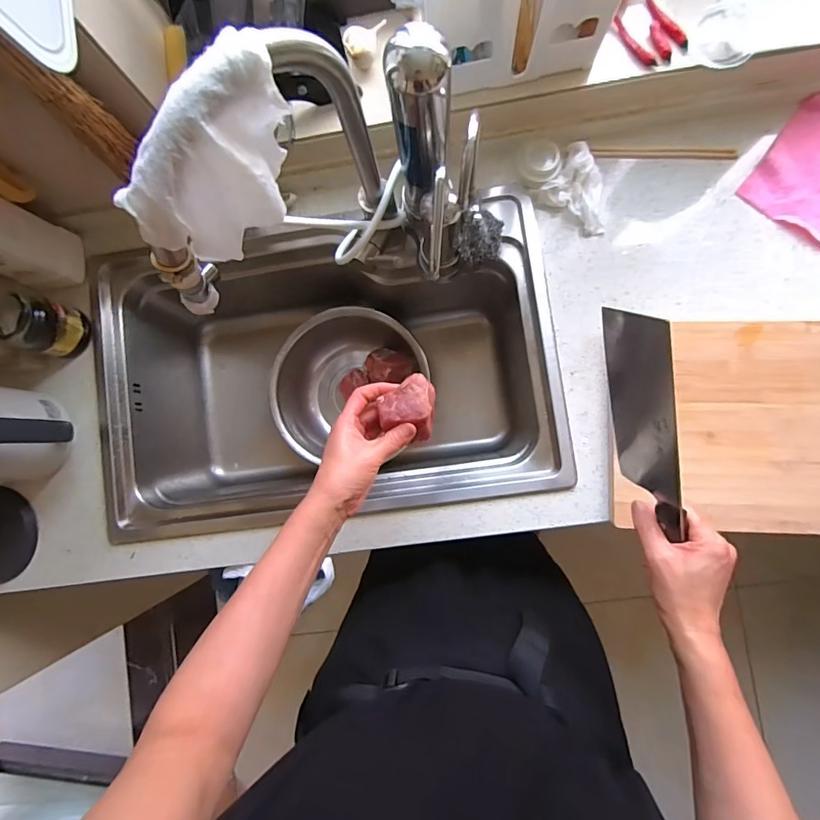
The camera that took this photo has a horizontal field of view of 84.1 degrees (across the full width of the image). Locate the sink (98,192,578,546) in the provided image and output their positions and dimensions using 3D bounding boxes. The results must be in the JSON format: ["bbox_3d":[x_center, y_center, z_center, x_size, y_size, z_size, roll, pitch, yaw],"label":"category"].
[{"bbox_3d":[-0.110,-0.045,0.791,0.652,0.297,0.408,-8,86,4],"label":"sink"}]

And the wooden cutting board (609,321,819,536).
[{"bbox_3d":[0.472,0.019,0.594,0.365,0.019,0.273,2,87,4],"label":"wooden cutting board"}]

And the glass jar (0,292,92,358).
[{"bbox_3d":[-0.503,-0.114,0.626,0.067,0.104,0.070,13,87,5],"label":"glass jar"}]

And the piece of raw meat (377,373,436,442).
[{"bbox_3d":[-0.002,-0.005,0.461,0.054,0.033,0.062,11,87,5],"label":"piece of raw meat"}]

